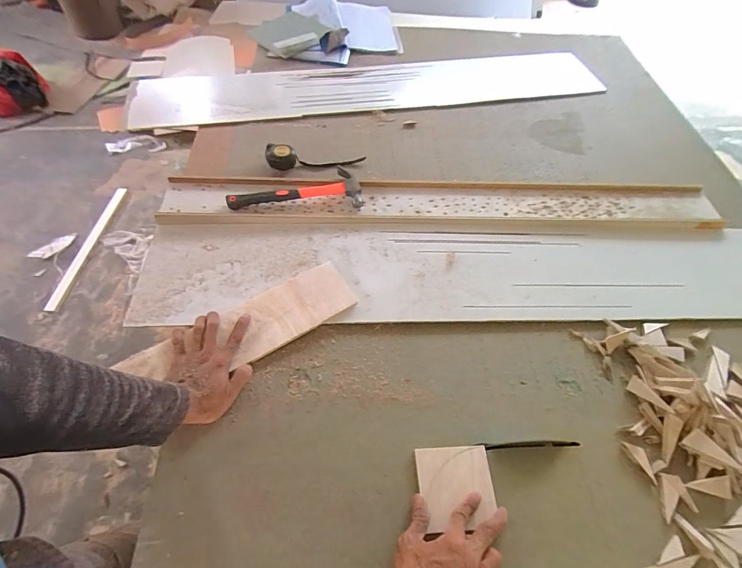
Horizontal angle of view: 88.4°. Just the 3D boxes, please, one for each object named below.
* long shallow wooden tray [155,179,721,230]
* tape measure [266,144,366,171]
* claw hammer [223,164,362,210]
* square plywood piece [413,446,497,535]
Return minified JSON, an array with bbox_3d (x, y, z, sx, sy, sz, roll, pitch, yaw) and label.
[{"bbox_3d":[0.156,-0.169,0.800,1.140,0.029,0.120,0,58,-2],"label":"long shallow wooden tray"},{"bbox_3d":[-0.125,-0.285,0.859,0.218,0.044,0.051,-2,58,-4],"label":"tape measure"},{"bbox_3d":[-0.154,-0.193,0.787,0.269,0.031,0.093,-4,58,-5],"label":"claw hammer"},{"bbox_3d":[0.116,0.271,0.514,0.100,0.010,0.098,-2,50,-5],"label":"square plywood piece"}]

